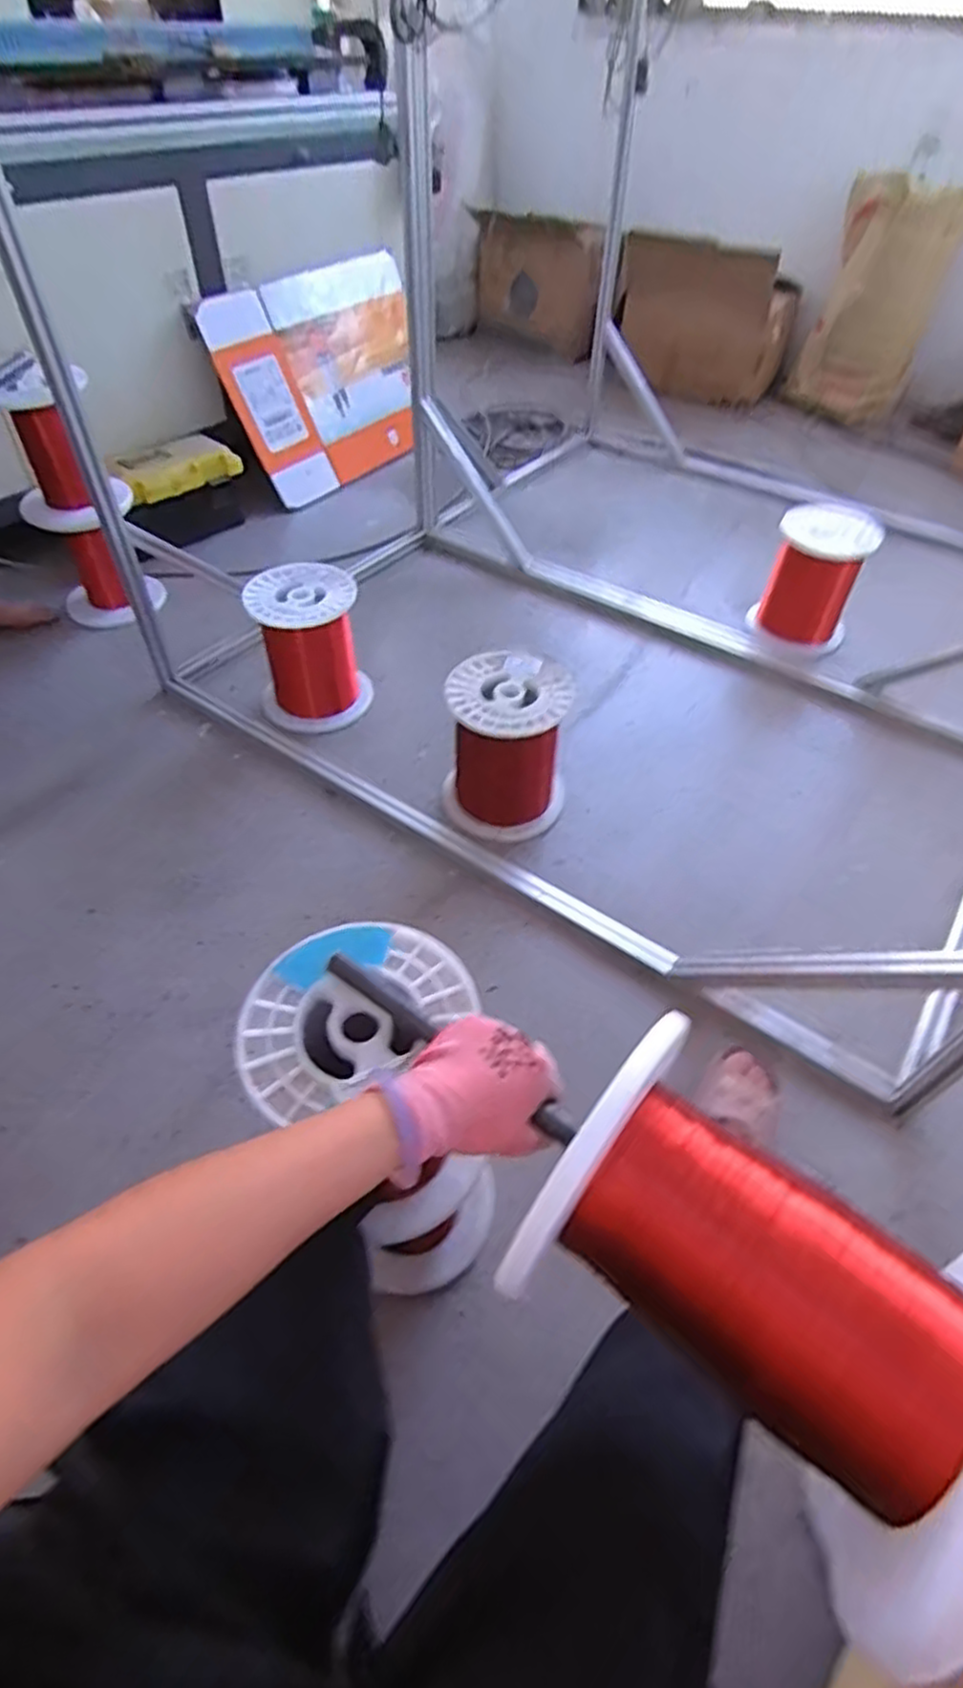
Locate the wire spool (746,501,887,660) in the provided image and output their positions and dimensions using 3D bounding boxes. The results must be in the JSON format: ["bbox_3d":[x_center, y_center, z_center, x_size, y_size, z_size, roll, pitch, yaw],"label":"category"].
[{"bbox_3d":[0.710,-0.565,1.576,0.202,0.246,0.186,22,54,16],"label":"wire spool"}]

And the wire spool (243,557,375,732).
[{"bbox_3d":[-0.325,-0.363,1.388,0.208,0.232,0.180,-14,53,-12],"label":"wire spool"}]

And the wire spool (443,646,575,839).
[{"bbox_3d":[0.040,-0.159,1.220,0.204,0.232,0.212,2,51,1],"label":"wire spool"}]

